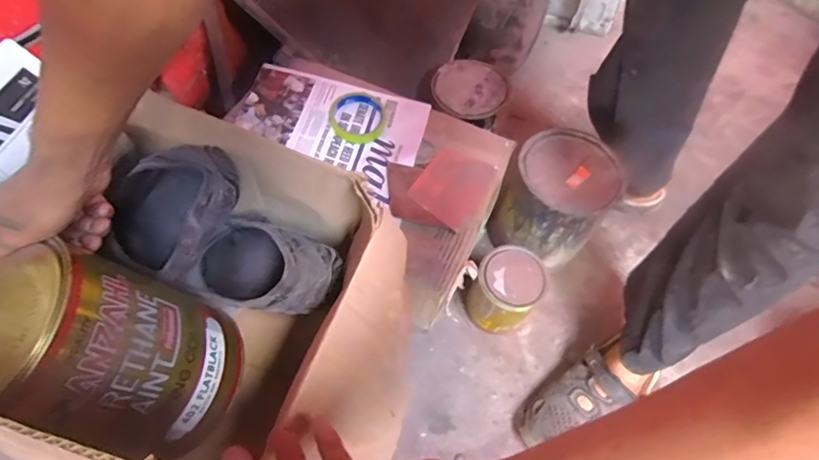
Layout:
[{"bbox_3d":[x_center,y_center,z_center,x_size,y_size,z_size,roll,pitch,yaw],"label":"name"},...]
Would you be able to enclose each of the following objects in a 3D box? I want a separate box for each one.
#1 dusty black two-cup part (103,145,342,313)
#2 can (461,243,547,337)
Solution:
[{"bbox_3d":[-0.205,0.017,0.513,0.250,0.155,0.118,28,65,18],"label":"dusty black two-cup part"},{"bbox_3d":[0.150,0.105,0.763,0.097,0.149,0.103,-1,59,2],"label":"can"}]

